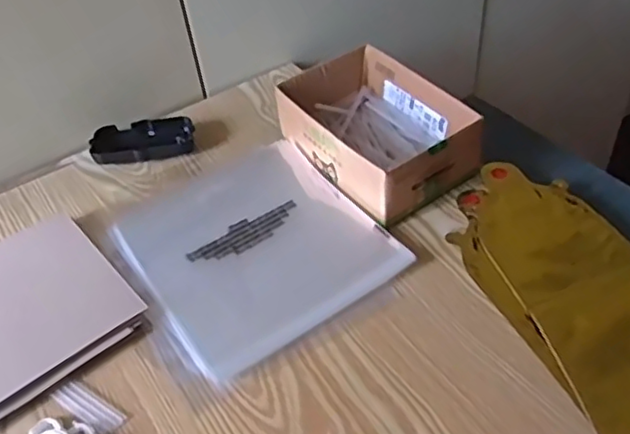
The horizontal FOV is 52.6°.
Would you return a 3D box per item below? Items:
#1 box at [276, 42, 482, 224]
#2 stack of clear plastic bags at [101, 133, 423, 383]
[{"bbox_3d":[0.060,-0.089,0.657,0.130,0.071,0.185,-29,50,-21],"label":"box"},{"bbox_3d":[-0.064,0.020,0.595,0.214,0.014,0.234,-27,49,-19],"label":"stack of clear plastic bags"}]

